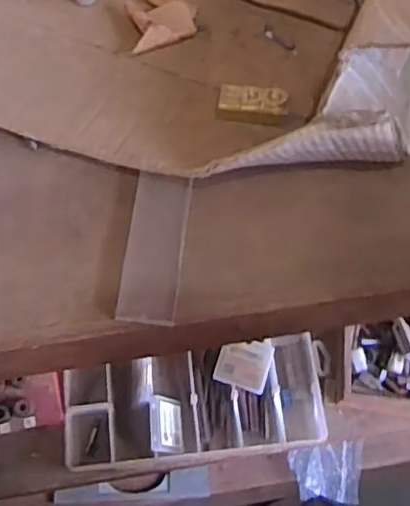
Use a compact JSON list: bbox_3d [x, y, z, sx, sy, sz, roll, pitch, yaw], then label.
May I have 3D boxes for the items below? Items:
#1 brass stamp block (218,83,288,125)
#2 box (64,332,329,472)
[{"bbox_3d":[0.022,-0.070,0.306,0.032,0.011,0.014,5,64,1],"label":"brass stamp block"},{"bbox_3d":[-0.010,0.161,0.685,0.270,0.062,0.118,-9,65,-6],"label":"box"}]

